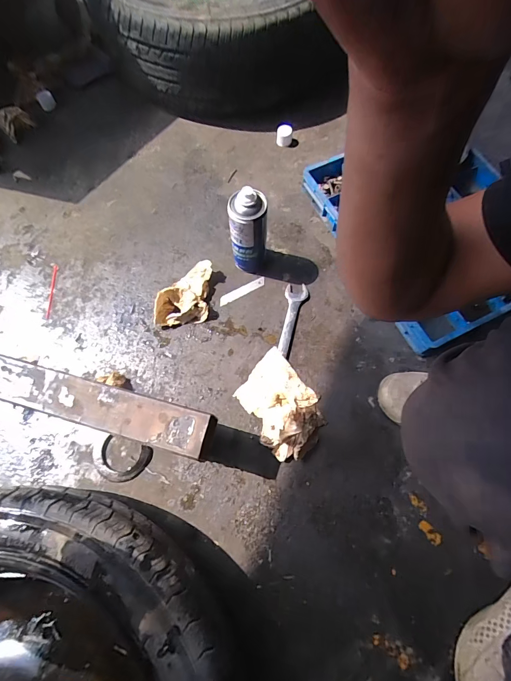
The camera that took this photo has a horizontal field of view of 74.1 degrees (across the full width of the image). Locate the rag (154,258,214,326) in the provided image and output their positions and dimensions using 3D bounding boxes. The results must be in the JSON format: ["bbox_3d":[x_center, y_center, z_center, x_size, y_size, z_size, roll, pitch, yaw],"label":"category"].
[{"bbox_3d":[-0.136,-0.092,0.646,0.098,0.048,0.135,3,70,3],"label":"rag"}]

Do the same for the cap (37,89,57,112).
[{"bbox_3d":[-0.529,-0.607,0.856,0.038,0.034,0.038,0,70,1],"label":"cap"}]

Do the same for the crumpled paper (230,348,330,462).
[{"bbox_3d":[0.044,0.103,0.559,0.123,0.067,0.162,-39,74,-12],"label":"crumpled paper"}]

